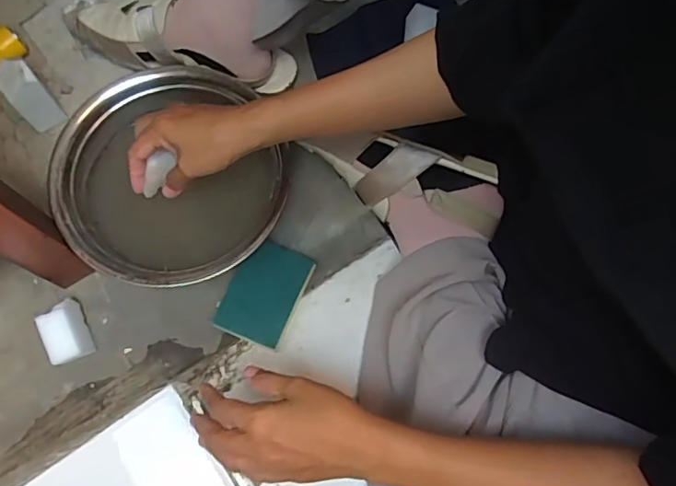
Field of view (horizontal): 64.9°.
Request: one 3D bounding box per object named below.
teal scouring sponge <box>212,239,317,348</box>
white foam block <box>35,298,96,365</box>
[{"bbox_3d":[-0.077,0.051,0.555,0.075,0.028,0.101,22,74,5],"label":"teal scouring sponge"},{"bbox_3d":[-0.272,0.089,0.532,0.035,0.033,0.058,-23,75,-9],"label":"white foam block"}]

